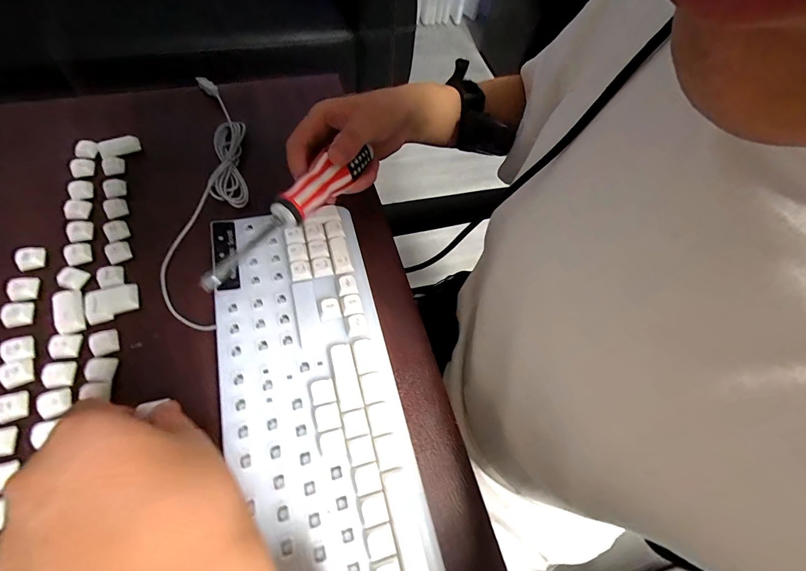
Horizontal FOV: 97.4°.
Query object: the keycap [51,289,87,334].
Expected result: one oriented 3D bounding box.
[{"bbox_3d":[-0.267,0.019,0.282,0.019,0.007,0.037,-17,71,-14],"label":"keycap"}]

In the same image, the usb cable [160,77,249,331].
[{"bbox_3d":[-0.185,-0.092,0.342,0.055,0.026,0.278,-1,67,-8],"label":"usb cable"}]

